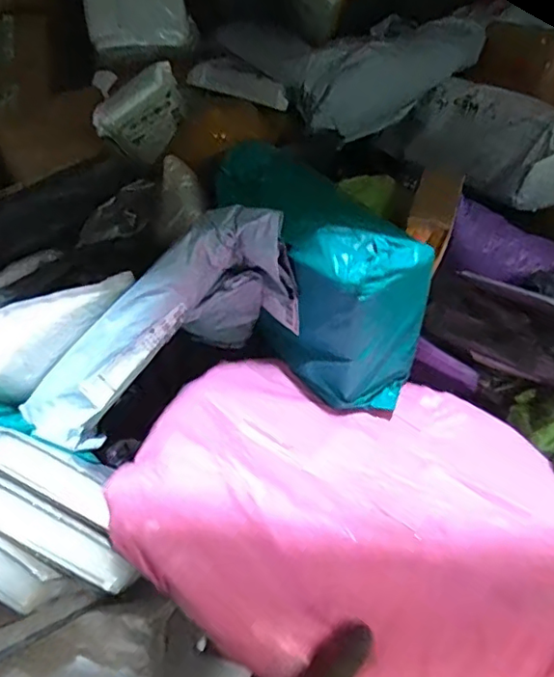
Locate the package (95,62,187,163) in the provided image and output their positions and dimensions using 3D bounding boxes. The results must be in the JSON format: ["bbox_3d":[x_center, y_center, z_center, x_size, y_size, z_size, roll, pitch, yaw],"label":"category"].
[{"bbox_3d":[-0.150,-0.255,0.672,0.103,0.101,0.021,-44,64,-4],"label":"package"}]

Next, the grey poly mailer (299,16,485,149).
[{"bbox_3d":[0.146,-0.323,0.701,0.253,0.106,0.046,-28,31,-12],"label":"grey poly mailer"}]

